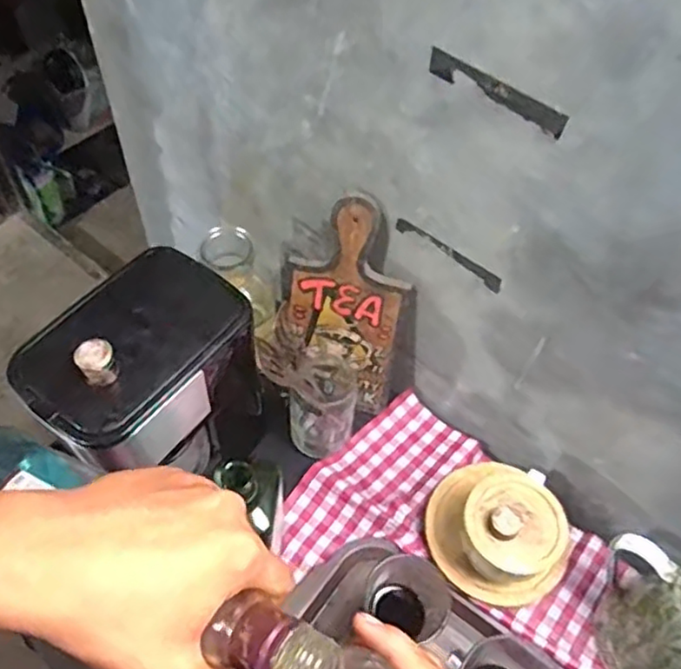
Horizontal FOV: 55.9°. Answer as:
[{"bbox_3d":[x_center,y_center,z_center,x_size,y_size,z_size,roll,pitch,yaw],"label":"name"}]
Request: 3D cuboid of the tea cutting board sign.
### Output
[{"bbox_3d":[0.002,-0.030,0.737,0.135,0.276,0.013,14,38,7],"label":"tea cutting board sign"}]

